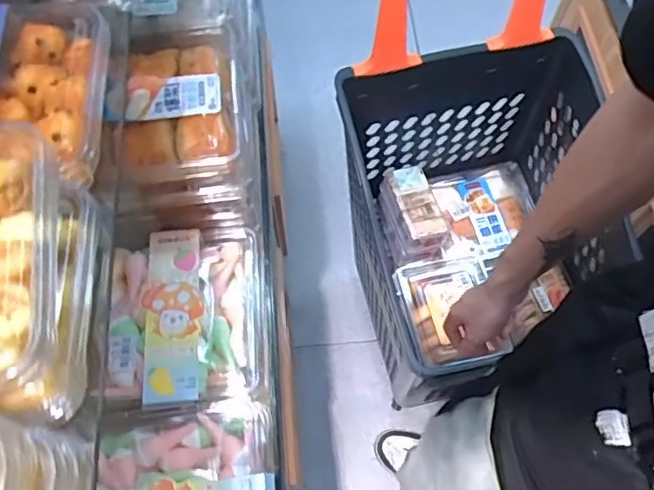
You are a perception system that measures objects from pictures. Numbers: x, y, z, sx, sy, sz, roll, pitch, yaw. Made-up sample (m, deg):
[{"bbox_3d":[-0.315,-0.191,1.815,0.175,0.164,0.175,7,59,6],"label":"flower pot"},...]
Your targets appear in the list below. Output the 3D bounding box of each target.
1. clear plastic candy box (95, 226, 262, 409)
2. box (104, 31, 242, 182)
[{"bbox_3d":[-0.168,0.080,0.682,0.177,0.047,0.201,-6,65,-3],"label":"clear plastic candy box"},{"bbox_3d":[-0.168,-0.162,0.656,0.134,0.046,0.178,-6,65,-3],"label":"box"}]

